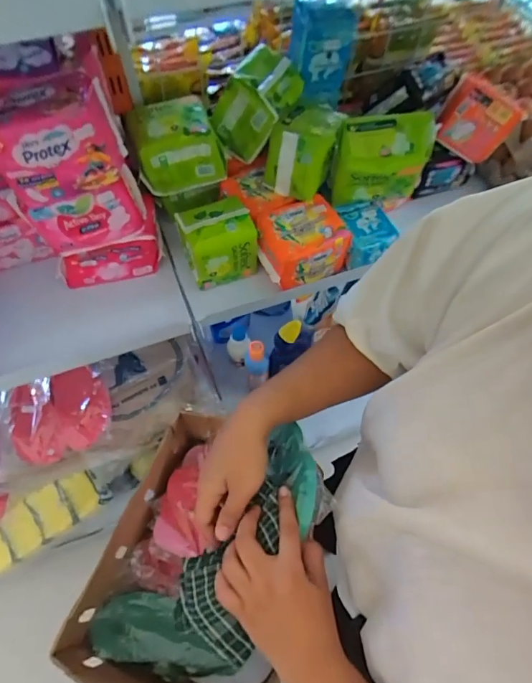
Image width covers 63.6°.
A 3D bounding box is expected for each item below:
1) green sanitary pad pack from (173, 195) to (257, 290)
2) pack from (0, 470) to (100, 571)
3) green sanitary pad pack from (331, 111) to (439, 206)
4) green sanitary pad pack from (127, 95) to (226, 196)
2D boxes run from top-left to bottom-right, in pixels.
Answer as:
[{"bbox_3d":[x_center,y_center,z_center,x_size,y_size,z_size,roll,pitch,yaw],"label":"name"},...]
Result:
[{"bbox_3d":[-0.067,-0.138,0.610,0.094,0.100,0.075,-22,63,-13],"label":"green sanitary pad pack"},{"bbox_3d":[-0.569,0.451,1.087,0.294,0.061,0.122,-25,64,-15],"label":"pack"},{"bbox_3d":[0.164,-0.258,0.617,0.142,0.095,0.082,-4,61,-4],"label":"green sanitary pad pack"},{"bbox_3d":[-0.128,-0.280,0.618,0.120,0.088,0.087,-16,62,-10],"label":"green sanitary pad pack"}]

